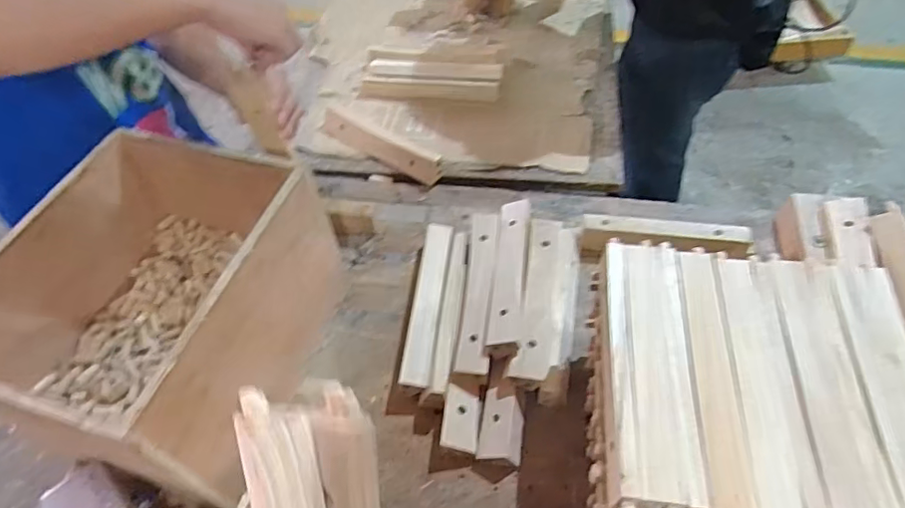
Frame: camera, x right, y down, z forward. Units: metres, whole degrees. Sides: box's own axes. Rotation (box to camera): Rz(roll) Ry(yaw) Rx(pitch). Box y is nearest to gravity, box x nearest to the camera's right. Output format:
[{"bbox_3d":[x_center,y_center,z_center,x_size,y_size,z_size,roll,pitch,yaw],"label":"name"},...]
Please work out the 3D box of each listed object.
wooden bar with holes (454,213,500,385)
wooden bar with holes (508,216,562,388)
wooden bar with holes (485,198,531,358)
[{"bbox_3d":[0.036,0.045,0.742,0.040,0.019,0.251,3,53,7],"label":"wooden bar with holes"},{"bbox_3d":[0.112,0.053,0.728,0.044,0.020,0.243,7,53,10],"label":"wooden bar with holes"},{"bbox_3d":[0.077,0.018,0.750,0.042,0.017,0.252,4,53,7],"label":"wooden bar with holes"}]

